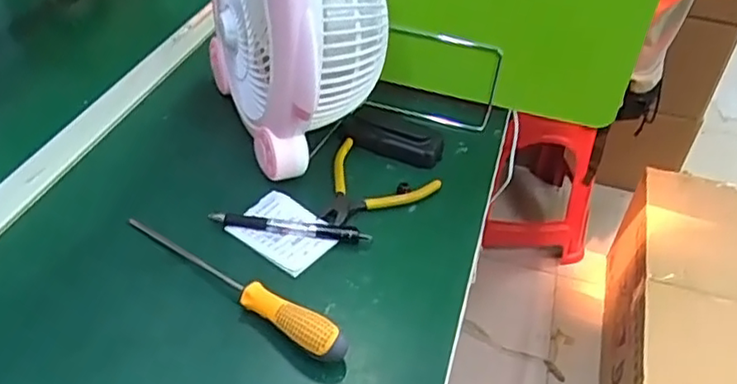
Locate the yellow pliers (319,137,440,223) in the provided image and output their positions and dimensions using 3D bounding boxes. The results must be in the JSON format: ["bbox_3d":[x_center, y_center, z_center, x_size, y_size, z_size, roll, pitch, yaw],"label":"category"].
[{"bbox_3d":[-0.007,0.000,0.629,0.114,0.019,0.105,29,47,26],"label":"yellow pliers"}]

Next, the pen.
[{"bbox_3d":[-0.070,0.029,0.580,0.143,0.012,0.017,8,41,4],"label":"pen"}]

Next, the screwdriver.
[{"bbox_3d":[-0.115,0.068,0.530,0.233,0.026,0.028,29,47,25],"label":"screwdriver"}]

